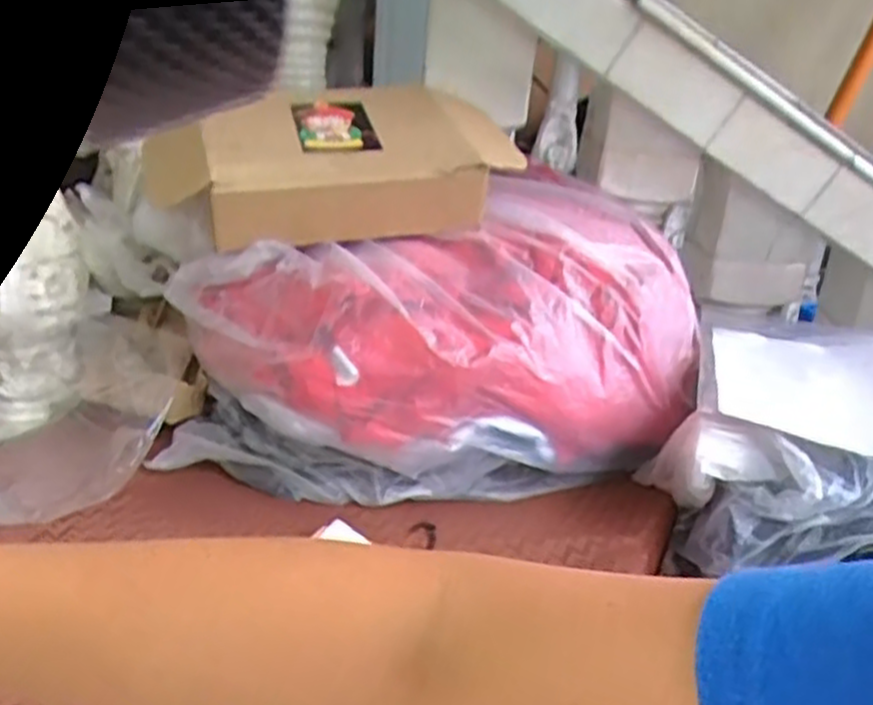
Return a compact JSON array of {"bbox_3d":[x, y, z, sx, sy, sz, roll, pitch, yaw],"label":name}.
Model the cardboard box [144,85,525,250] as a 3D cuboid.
[{"bbox_3d":[-0.097,-0.209,0.821,0.344,0.110,0.217,-3,46,-16],"label":"cardboard box"}]

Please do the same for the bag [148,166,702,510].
[{"bbox_3d":[0.023,-0.011,0.806,0.552,0.246,0.259,-7,25,-27],"label":"bag"}]

